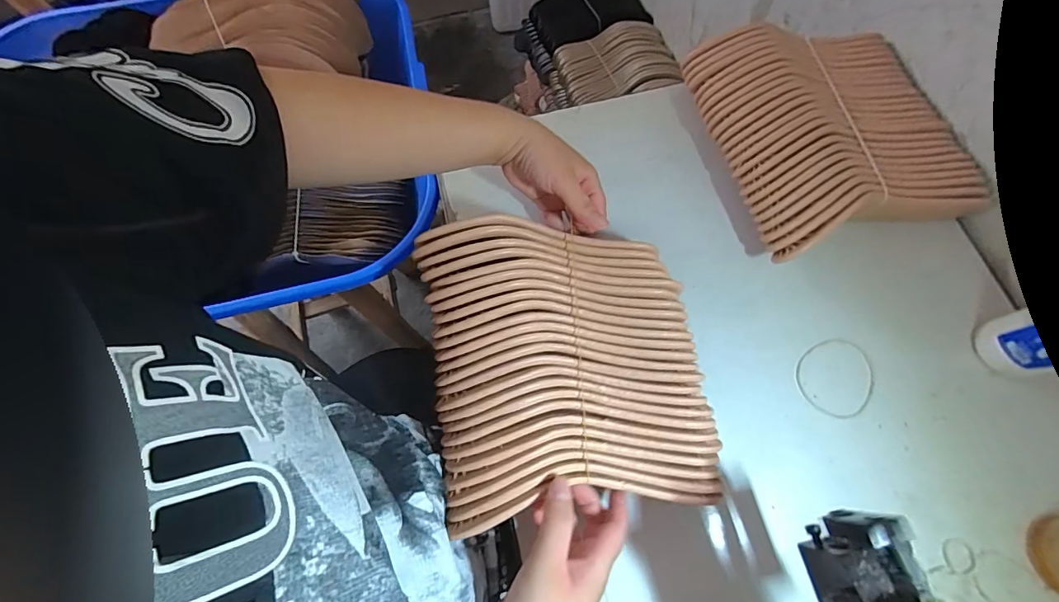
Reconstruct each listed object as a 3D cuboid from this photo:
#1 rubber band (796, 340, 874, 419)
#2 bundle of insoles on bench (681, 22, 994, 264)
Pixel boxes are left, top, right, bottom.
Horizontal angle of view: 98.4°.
[{"bbox_3d":[0.291,0.072,0.433,0.067,0.004,0.078,37,75,15],"label":"rubber band"},{"bbox_3d":[0.304,-0.176,0.476,0.216,0.084,0.243,-15,69,-3],"label":"bundle of insoles on bench"}]

